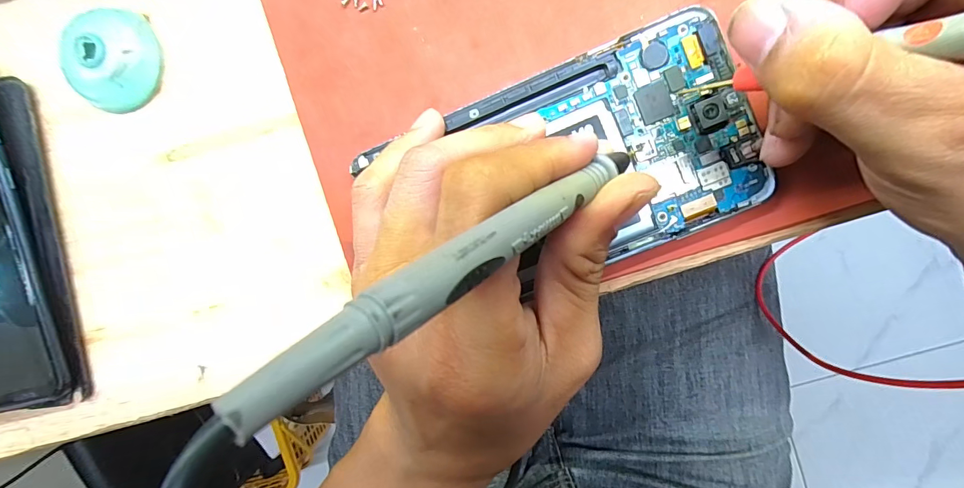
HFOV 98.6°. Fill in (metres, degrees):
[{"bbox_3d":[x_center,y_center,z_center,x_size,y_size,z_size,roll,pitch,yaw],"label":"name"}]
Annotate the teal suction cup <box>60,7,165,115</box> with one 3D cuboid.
[{"bbox_3d":[-0.157,-0.078,0.176,0.034,0.013,0.041,20,95,3],"label":"teal suction cup"}]

